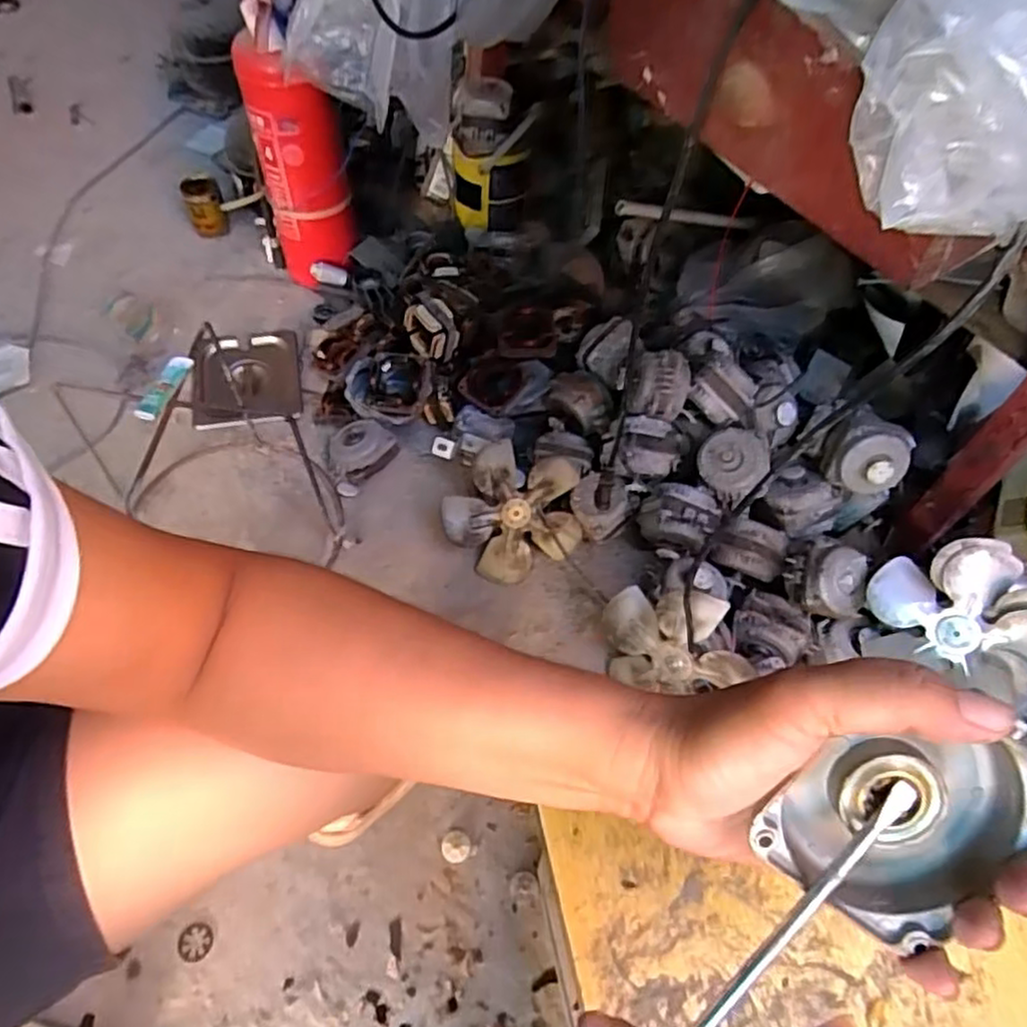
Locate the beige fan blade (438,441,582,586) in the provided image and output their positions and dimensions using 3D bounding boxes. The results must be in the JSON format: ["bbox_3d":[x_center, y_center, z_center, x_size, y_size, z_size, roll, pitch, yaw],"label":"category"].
[{"bbox_3d":[0.008,-0.006,0.918,0.177,0.178,0.032,-39,19,1],"label":"beige fan blade"}]

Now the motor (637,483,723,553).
[{"bbox_3d":[0.209,0.001,0.887,0.095,0.066,0.070,23,57,11],"label":"motor"}]

